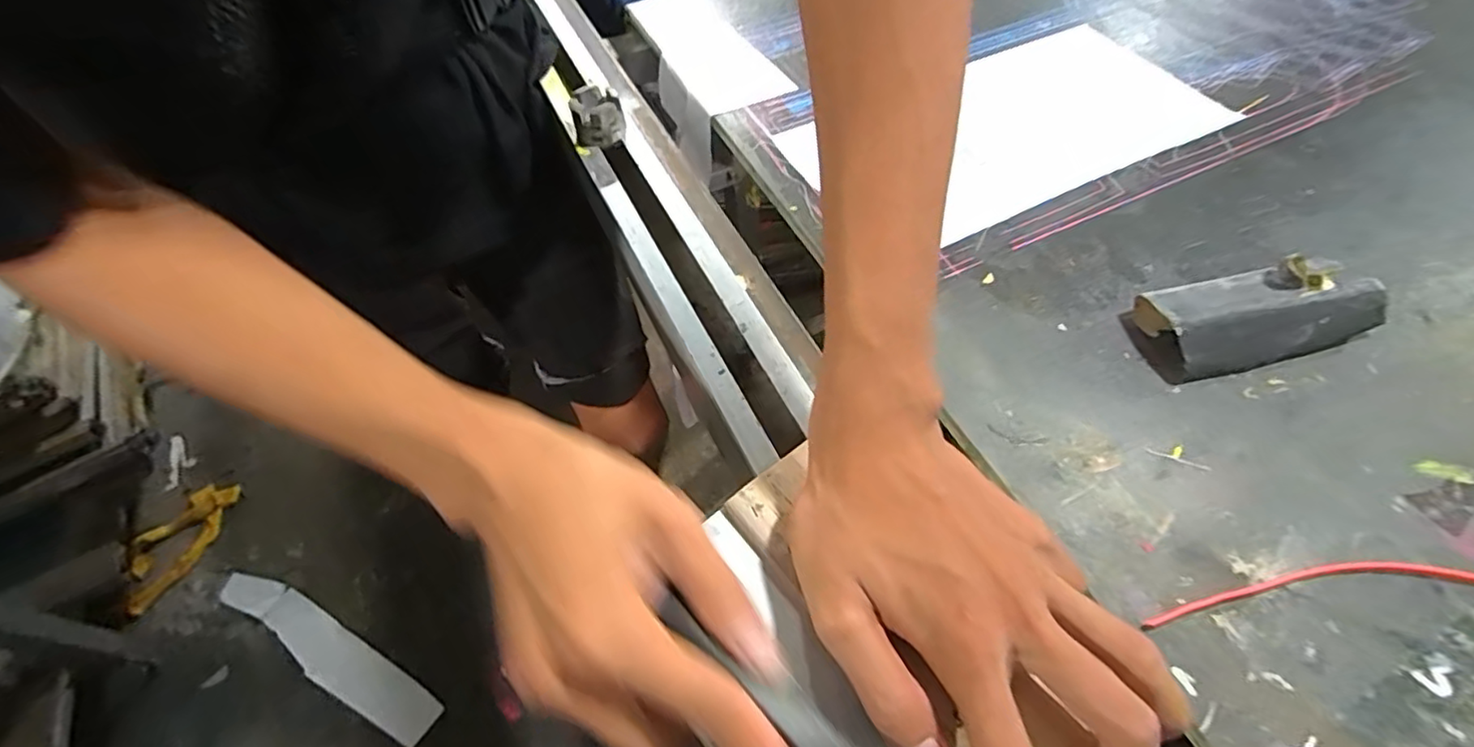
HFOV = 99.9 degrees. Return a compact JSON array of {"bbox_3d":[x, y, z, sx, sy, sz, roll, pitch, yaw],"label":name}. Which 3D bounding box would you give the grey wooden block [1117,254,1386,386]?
[{"bbox_3d":[0.318,-0.037,0.376,0.147,0.029,0.058,-12,57,-6],"label":"grey wooden block"}]

